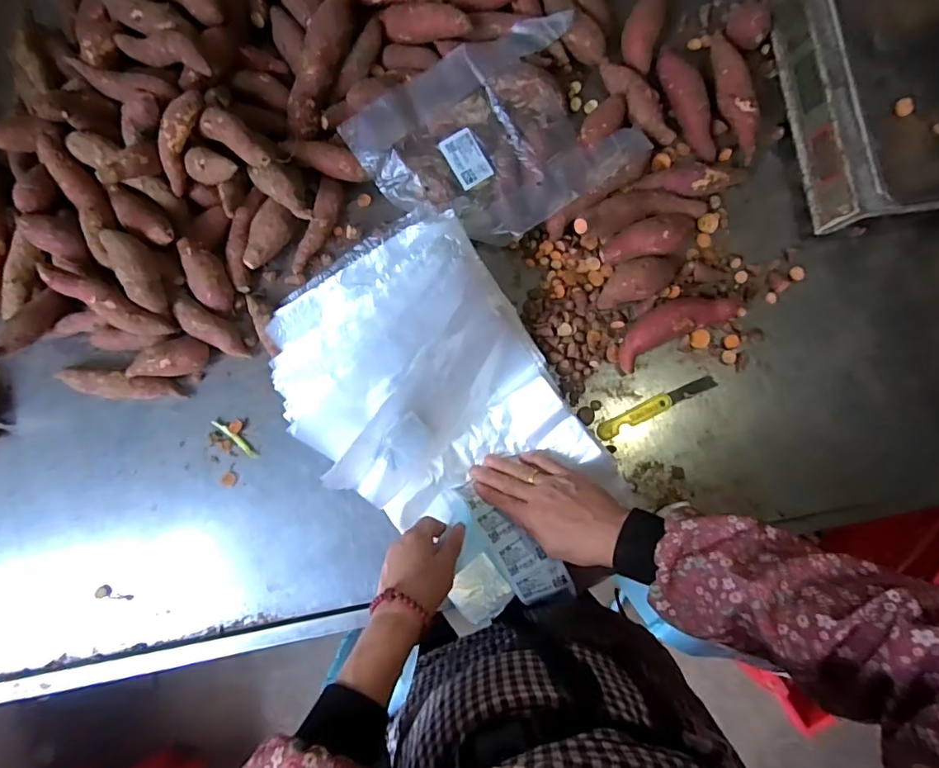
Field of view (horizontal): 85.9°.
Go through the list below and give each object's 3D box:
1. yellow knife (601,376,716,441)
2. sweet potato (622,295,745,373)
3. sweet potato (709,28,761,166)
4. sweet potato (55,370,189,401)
[{"bbox_3d":[0.212,0.025,0.570,0.145,0.009,0.020,-26,83,-3],"label":"yellow knife"},{"bbox_3d":[0.238,-0.071,0.566,0.156,0.042,0.048,-27,83,-3],"label":"sweet potato"},{"bbox_3d":[0.314,-0.347,0.603,0.030,0.038,0.169,-8,83,-1],"label":"sweet potato"},{"bbox_3d":[-0.385,0.003,0.559,0.119,0.041,0.029,7,83,1],"label":"sweet potato"}]

